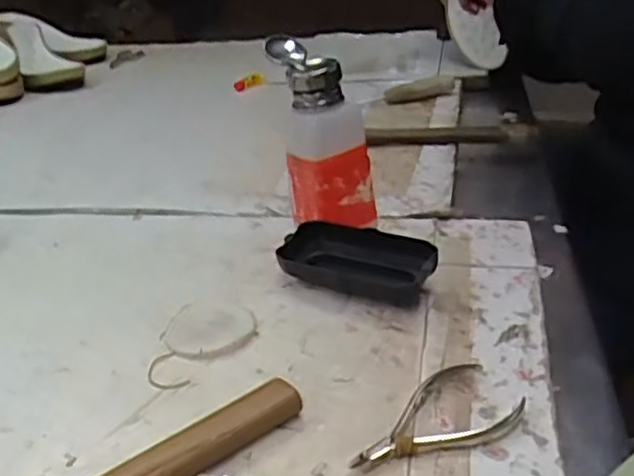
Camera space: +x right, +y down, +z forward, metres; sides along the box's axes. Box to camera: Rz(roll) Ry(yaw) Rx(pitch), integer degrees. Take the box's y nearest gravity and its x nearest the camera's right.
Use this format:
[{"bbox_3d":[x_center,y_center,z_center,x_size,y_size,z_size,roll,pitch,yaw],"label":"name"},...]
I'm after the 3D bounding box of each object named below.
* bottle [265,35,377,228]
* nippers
[{"bbox_3d":[0.006,-0.072,0.522,0.060,0.150,0.068,-16,29,-20],"label":"bottle"},{"bbox_3d":[0.065,0.097,0.350,0.100,0.009,0.052,-26,34,-35],"label":"nippers"}]

